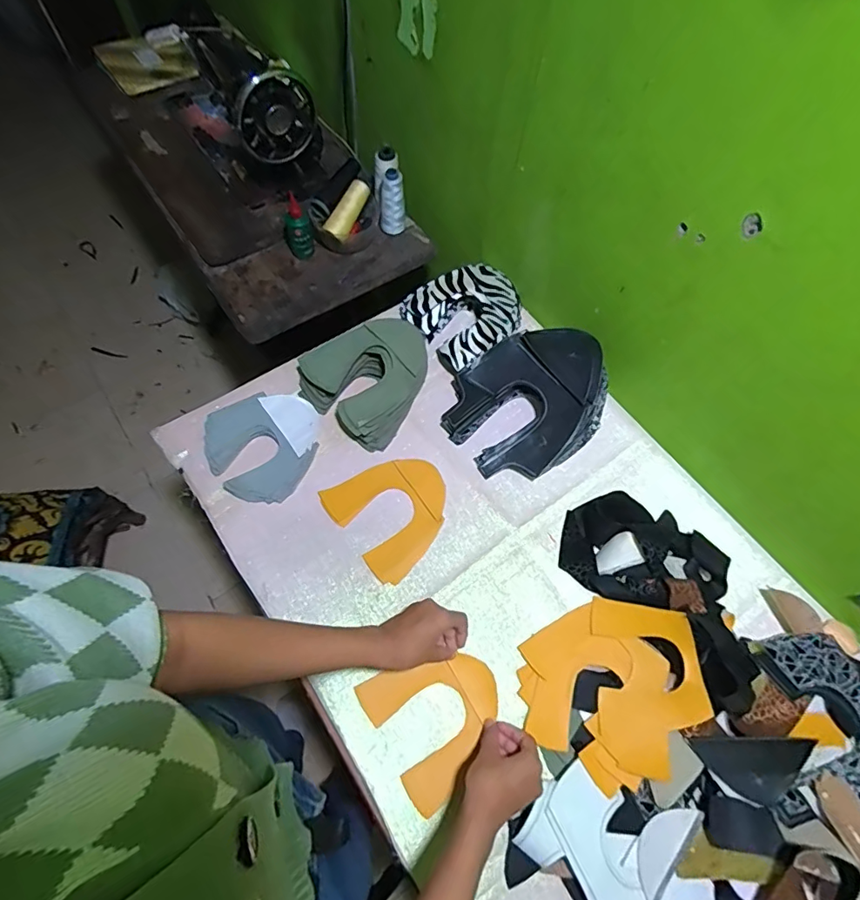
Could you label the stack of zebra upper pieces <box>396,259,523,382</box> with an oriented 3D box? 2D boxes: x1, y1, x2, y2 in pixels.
[{"bbox_3d":[0.060,-0.222,0.815,0.178,0.079,0.163,-40,73,-20],"label":"stack of zebra upper pieces"}]

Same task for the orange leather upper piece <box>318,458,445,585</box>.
[{"bbox_3d":[-0.047,0.082,0.702,0.154,0.004,0.156,-35,71,-18],"label":"orange leather upper piece"}]

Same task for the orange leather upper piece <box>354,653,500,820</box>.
[{"bbox_3d":[0.012,0.314,0.600,0.147,0.005,0.151,-30,70,-13],"label":"orange leather upper piece"}]

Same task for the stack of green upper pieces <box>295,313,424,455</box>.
[{"bbox_3d":[-0.093,-0.118,0.760,0.183,0.078,0.178,39,68,15],"label":"stack of green upper pieces"}]

